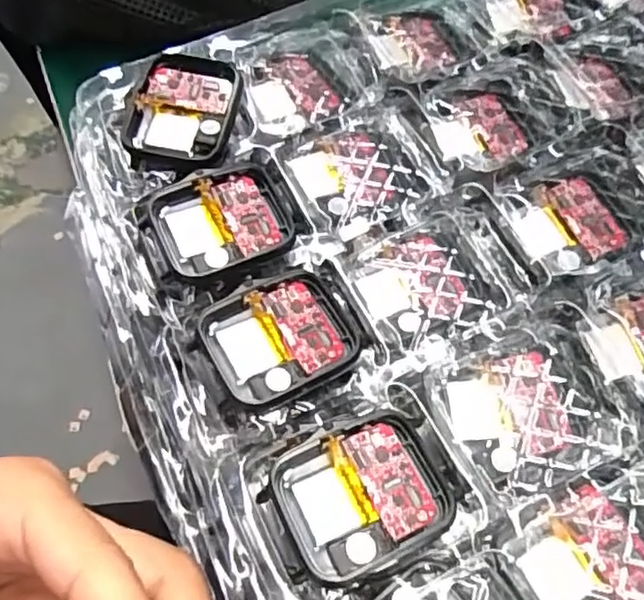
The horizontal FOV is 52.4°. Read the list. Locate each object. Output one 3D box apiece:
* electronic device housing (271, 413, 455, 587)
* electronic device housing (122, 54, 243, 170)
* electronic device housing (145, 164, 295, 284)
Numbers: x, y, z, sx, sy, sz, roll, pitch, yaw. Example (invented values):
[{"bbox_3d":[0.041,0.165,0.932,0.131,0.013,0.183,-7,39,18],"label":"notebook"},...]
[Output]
[{"bbox_3d":[0.011,0.053,0.178,0.043,0.010,0.038,-25,62,-10],"label":"electronic device housing"},{"bbox_3d":[-0.051,-0.067,0.237,0.041,0.012,0.044,10,63,7],"label":"electronic device housing"},{"bbox_3d":[-0.033,-0.027,0.218,0.046,0.006,0.039,-18,63,-8],"label":"electronic device housing"}]

